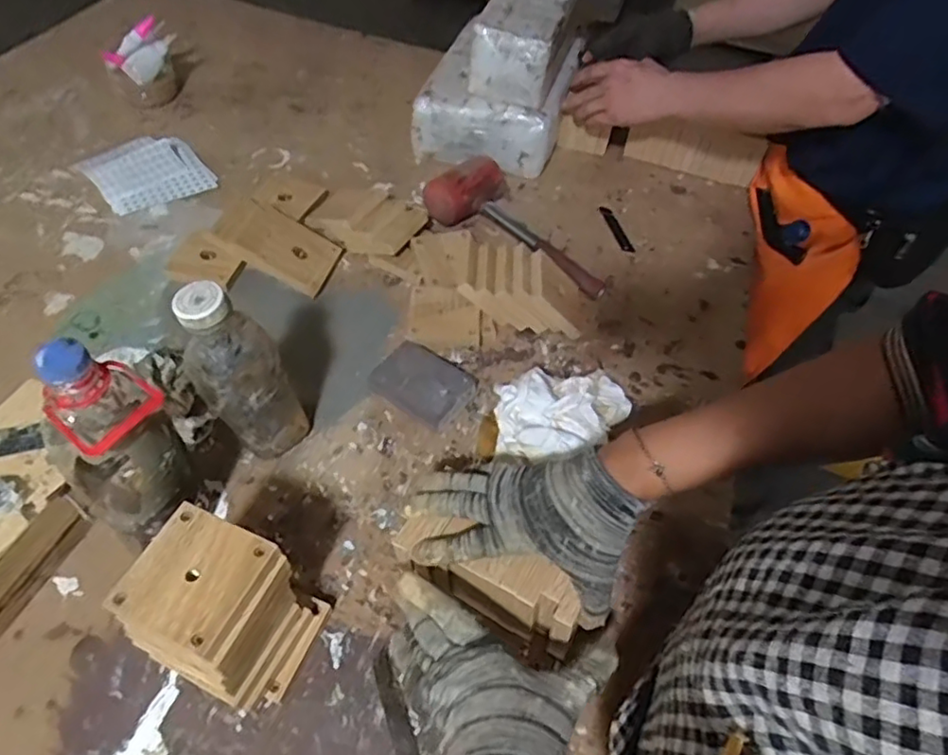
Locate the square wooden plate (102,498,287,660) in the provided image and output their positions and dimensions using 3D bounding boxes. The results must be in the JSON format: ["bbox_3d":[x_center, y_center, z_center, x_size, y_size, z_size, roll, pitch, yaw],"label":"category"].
[{"bbox_3d":[-0.191,0.136,0.427,0.085,0.013,0.081,23,53,11],"label":"square wooden plate"}]

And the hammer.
[{"bbox_3d":[0.064,-0.203,0.832,0.280,0.060,0.098,37,58,21],"label":"hammer"}]

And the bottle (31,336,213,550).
[{"bbox_3d":[-0.272,0.068,0.495,0.086,0.230,0.076,-36,64,-29],"label":"bottle"}]

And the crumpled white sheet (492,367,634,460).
[{"bbox_3d":[0.086,0.036,0.638,0.125,0.087,0.123,23,54,12],"label":"crumpled white sheet"}]

